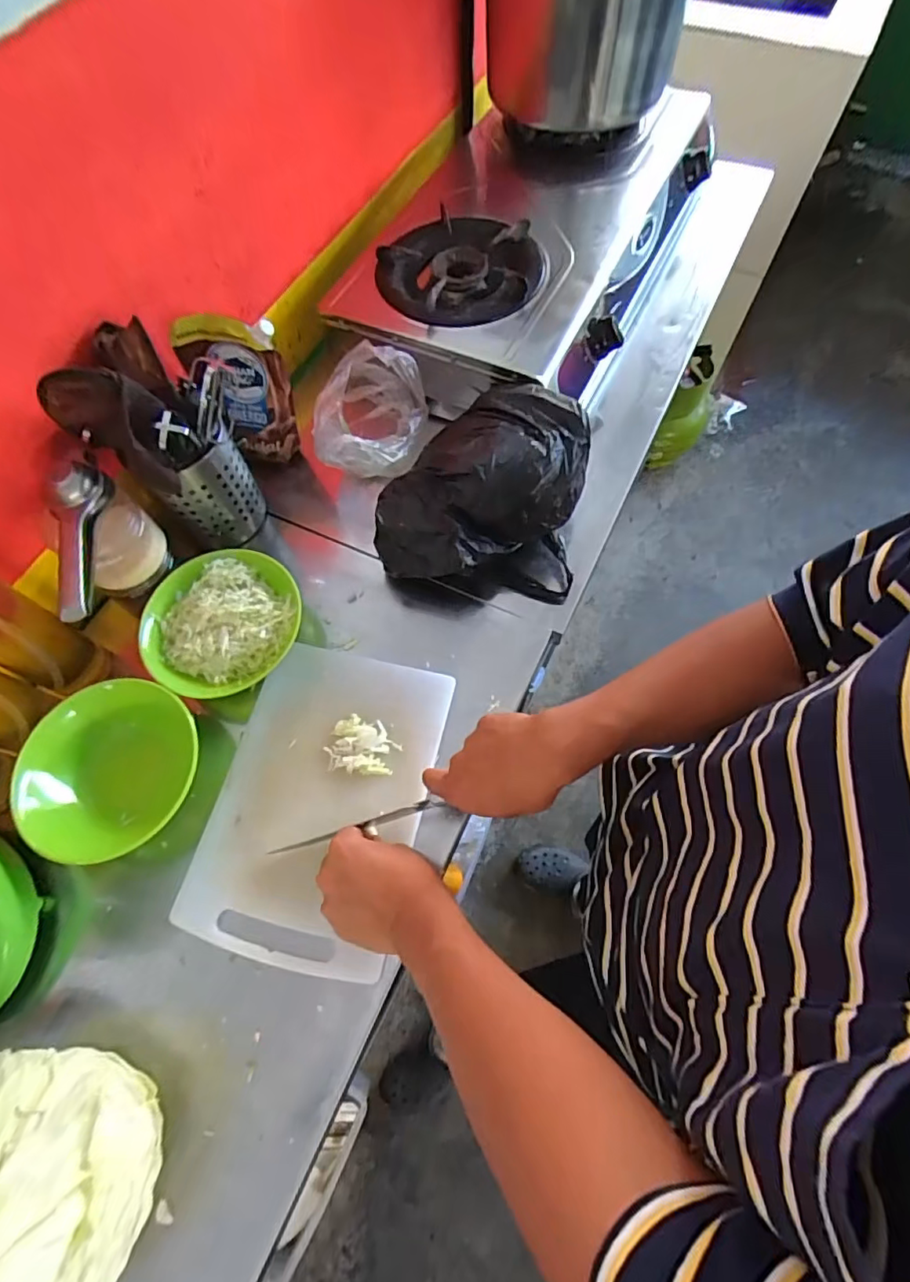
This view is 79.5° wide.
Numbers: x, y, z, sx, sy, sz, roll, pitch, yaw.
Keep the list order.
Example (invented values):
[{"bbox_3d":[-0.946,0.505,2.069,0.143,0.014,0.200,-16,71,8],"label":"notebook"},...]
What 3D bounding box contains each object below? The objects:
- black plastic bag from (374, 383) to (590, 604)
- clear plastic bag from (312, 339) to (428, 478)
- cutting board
[{"bbox_3d":[0.033,-0.175,0.646,0.224,0.125,0.226,6,66,5],"label":"black plastic bag"},{"bbox_3d":[-0.106,-0.272,0.688,0.132,0.100,0.148,0,66,2],"label":"clear plastic bag"},{"bbox_3d":[-0.137,0.155,0.561,0.208,0.017,0.304,11,67,7],"label":"cutting board"}]

